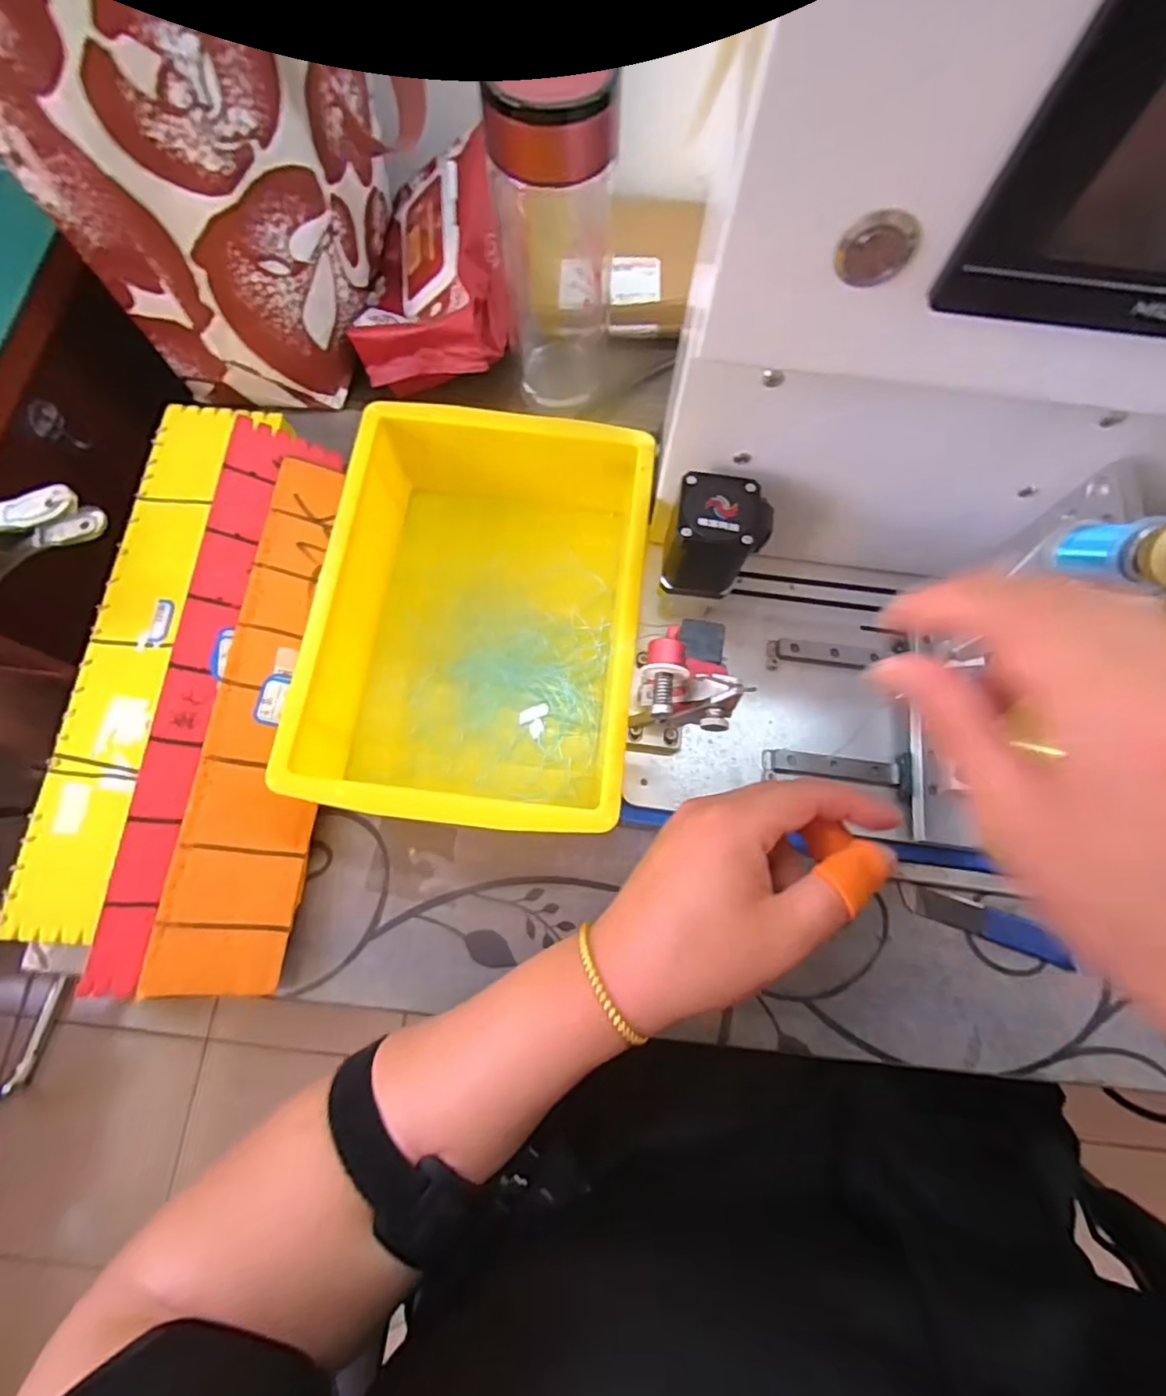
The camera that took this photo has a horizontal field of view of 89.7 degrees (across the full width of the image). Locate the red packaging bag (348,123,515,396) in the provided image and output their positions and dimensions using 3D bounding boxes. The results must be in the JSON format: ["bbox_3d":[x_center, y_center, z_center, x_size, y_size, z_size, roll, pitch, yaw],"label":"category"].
[{"bbox_3d":[-0.103,-0.307,0.424,0.106,0.083,0.168,3,74,1],"label":"red packaging bag"}]

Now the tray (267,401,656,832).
[{"bbox_3d":[-0.058,-0.054,0.363,0.178,0.076,0.247,7,74,2],"label":"tray"}]

